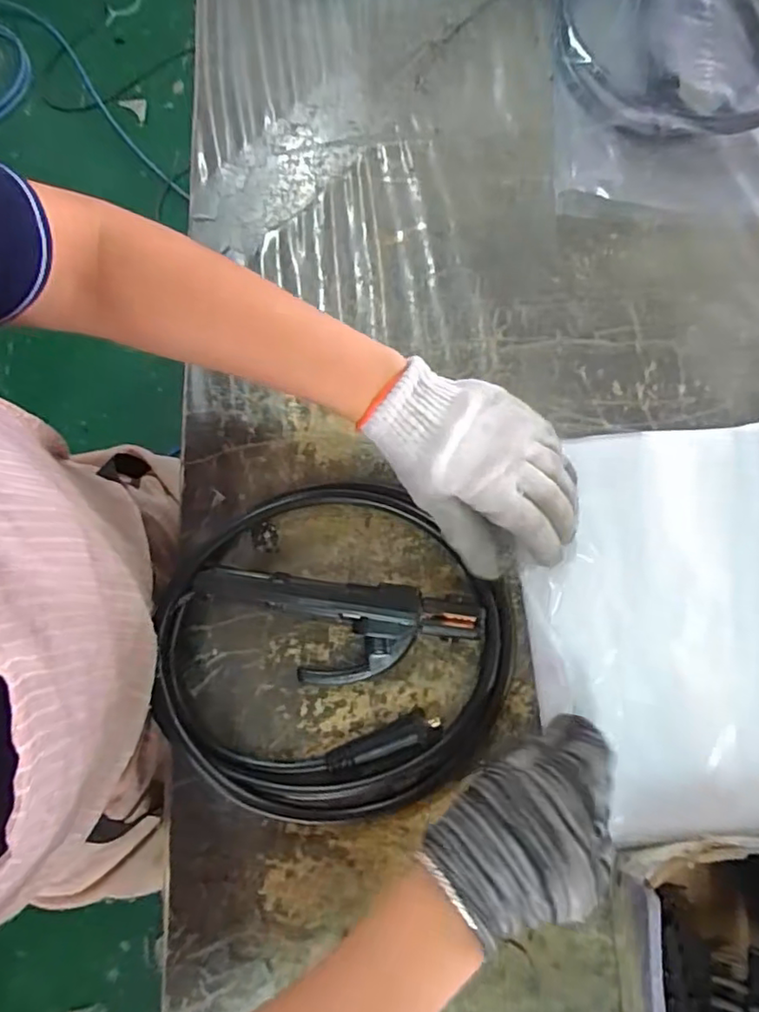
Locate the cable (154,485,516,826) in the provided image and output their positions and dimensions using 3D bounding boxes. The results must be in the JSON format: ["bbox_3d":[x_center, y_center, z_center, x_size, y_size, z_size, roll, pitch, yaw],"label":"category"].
[{"bbox_3d":[-0.031,0.098,0.403,0.224,0.036,0.218,0,75,1],"label":"cable"}]

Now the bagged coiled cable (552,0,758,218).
[{"bbox_3d":[0.277,-0.401,0.515,0.239,0.033,0.322,4,75,2],"label":"bagged coiled cable"}]

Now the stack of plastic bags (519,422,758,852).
[{"bbox_3d":[0.278,0.069,0.392,0.341,0.030,0.272,-7,75,-1],"label":"stack of plastic bags"}]

